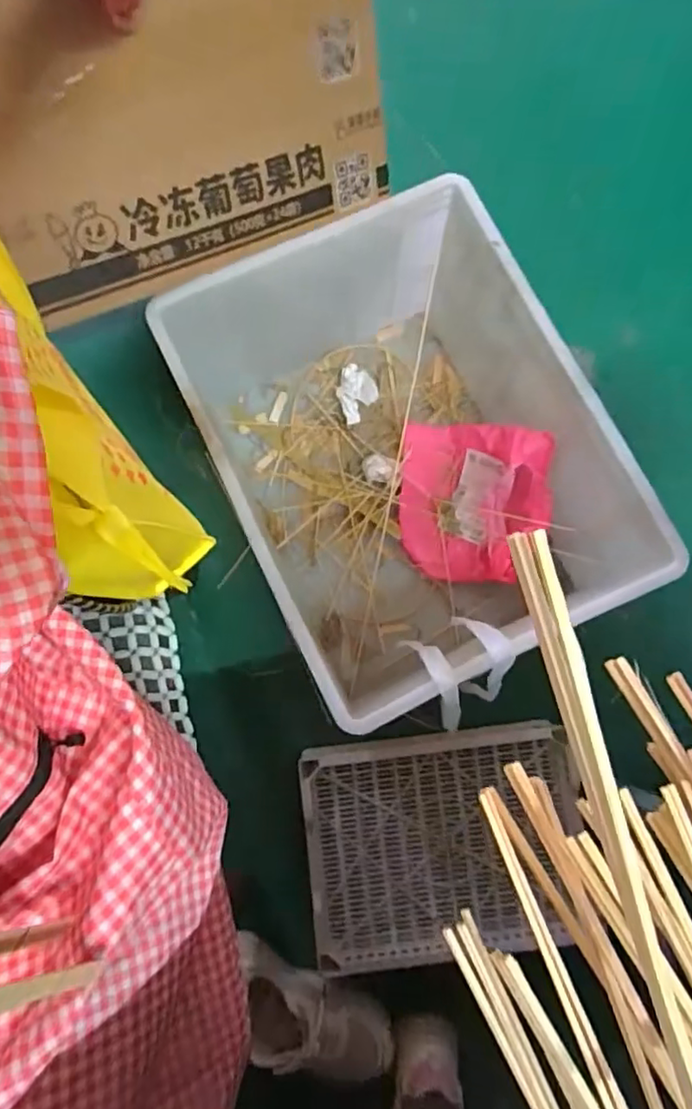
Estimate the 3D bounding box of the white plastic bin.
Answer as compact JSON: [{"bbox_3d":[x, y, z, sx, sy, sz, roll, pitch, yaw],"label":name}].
[{"bbox_3d":[0.066,-0.112,0.814,0.416,0.300,0.523,-25,81,-5],"label":"white plastic bin"}]

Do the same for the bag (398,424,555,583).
[{"bbox_3d":[0.175,-0.085,0.856,0.186,0.187,0.224,4,80,1],"label":"bag"}]

